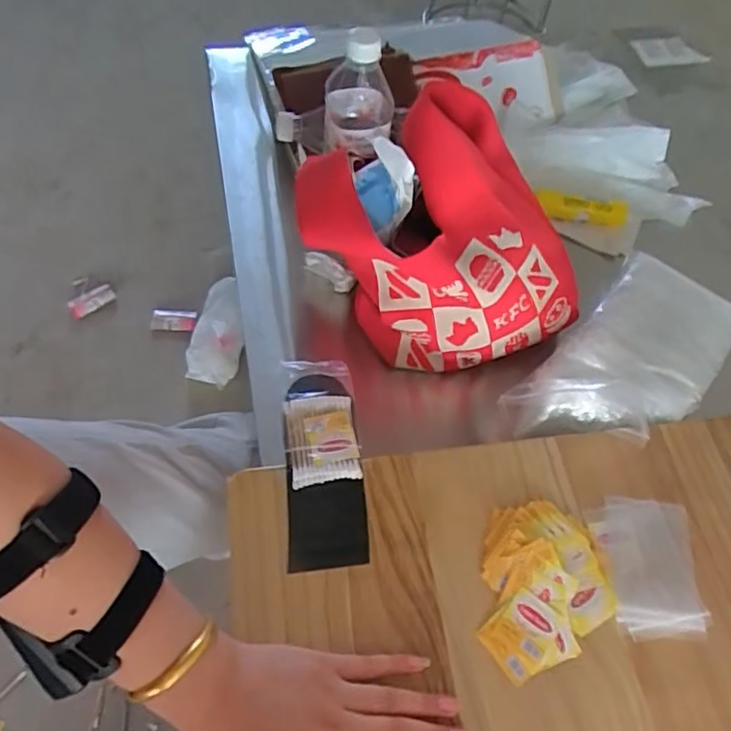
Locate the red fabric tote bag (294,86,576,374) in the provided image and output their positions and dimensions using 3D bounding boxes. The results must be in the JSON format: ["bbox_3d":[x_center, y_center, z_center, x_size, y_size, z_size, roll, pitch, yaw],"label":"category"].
[{"bbox_3d":[0.076,-0.120,0.597,0.260,0.175,0.211,-19,62,-14],"label":"red fabric tote bag"}]

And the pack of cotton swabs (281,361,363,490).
[{"bbox_3d":[-0.040,0.047,0.534,0.062,0.017,0.117,-4,61,-8],"label":"pack of cotton swabs"}]

